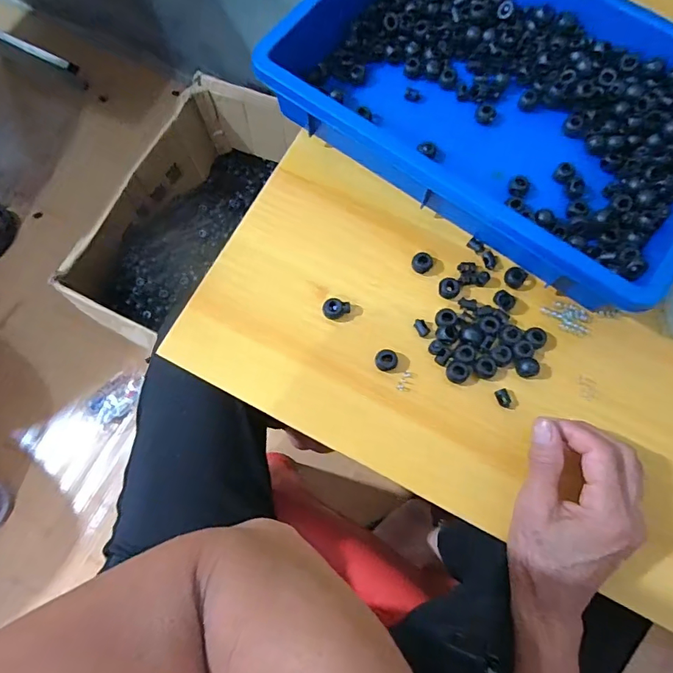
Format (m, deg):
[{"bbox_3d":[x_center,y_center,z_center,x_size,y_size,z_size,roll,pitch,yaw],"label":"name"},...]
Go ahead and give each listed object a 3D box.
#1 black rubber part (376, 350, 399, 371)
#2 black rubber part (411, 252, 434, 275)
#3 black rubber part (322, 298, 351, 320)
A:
[{"bbox_3d":[0.039,0.019,0.355,0.017,0.010,0.016,0,74,-1],"label":"black rubber part"},{"bbox_3d":[0.070,-0.060,0.375,0.017,0.011,0.015,-11,75,-4],"label":"black rubber part"},{"bbox_3d":[0.000,-0.022,0.369,0.021,0.012,0.015,-1,74,-1],"label":"black rubber part"}]

